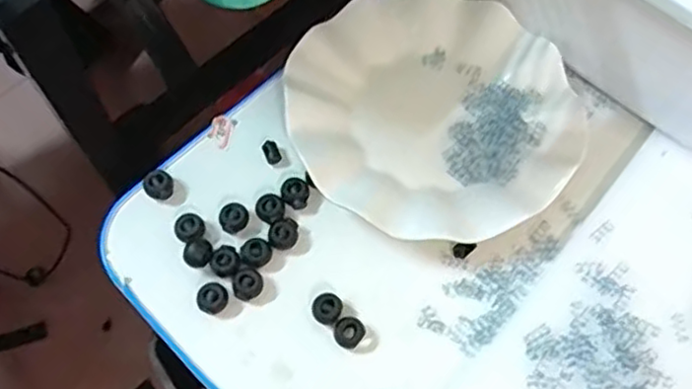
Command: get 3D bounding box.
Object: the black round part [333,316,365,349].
[{"bbox_3d":[0.002,0.079,0.383,0.016,0.007,0.018,41,75,12],"label":"black round part"}]

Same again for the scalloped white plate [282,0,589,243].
[{"bbox_3d":[0.055,-0.056,0.425,0.176,0.022,0.176,0,71,-1],"label":"scalloped white plate"}]

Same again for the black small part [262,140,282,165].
[{"bbox_3d":[-0.047,-0.027,0.422,0.009,0.004,0.016,-22,72,-8],"label":"black small part"}]

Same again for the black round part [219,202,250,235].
[{"bbox_3d":[-0.068,0.014,0.403,0.018,0.010,0.017,0,71,-1],"label":"black round part"}]

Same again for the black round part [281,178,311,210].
[{"bbox_3d":[-0.031,0.000,0.412,0.017,0.010,0.019,-8,71,-4],"label":"black round part"}]

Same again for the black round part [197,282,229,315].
[{"bbox_3d":[-0.077,0.060,0.385,0.017,0.010,0.018,0,71,-1],"label":"black round part"}]

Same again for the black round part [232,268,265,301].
[{"bbox_3d":[-0.058,0.052,0.389,0.018,0.011,0.017,0,71,-1],"label":"black round part"}]

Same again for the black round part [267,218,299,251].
[{"bbox_3d":[-0.037,0.024,0.401,0.019,0.009,0.017,-24,73,-9],"label":"black round part"}]

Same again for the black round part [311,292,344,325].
[{"bbox_3d":[-0.011,0.066,0.386,0.017,0.010,0.017,0,71,-1],"label":"black round part"}]

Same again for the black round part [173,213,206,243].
[{"bbox_3d":[-0.094,0.020,0.398,0.017,0.010,0.017,0,71,-1],"label":"black round part"}]

